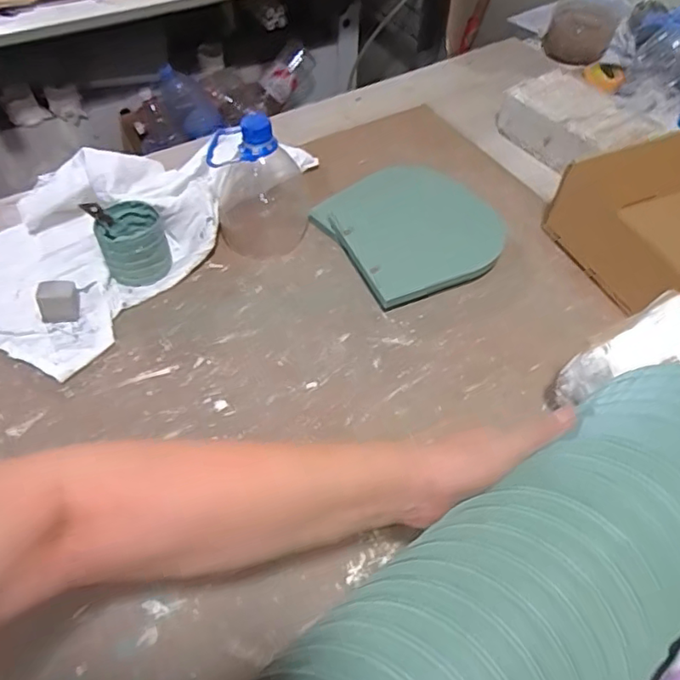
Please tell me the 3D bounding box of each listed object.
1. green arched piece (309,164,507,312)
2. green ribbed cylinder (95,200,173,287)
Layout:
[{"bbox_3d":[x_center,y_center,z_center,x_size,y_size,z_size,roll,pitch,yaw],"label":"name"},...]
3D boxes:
[{"bbox_3d":[0.084,-0.125,0.641,0.183,0.025,0.181,-24,56,-20],"label":"green arched piece"},{"bbox_3d":[-0.213,-0.099,0.592,0.067,0.063,0.062,-19,55,-17],"label":"green ribbed cylinder"}]

